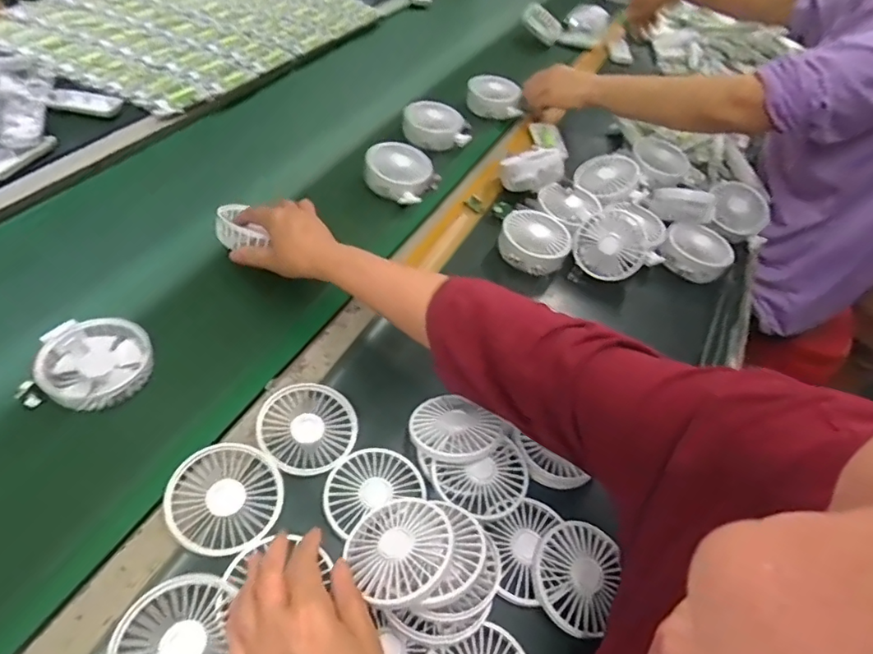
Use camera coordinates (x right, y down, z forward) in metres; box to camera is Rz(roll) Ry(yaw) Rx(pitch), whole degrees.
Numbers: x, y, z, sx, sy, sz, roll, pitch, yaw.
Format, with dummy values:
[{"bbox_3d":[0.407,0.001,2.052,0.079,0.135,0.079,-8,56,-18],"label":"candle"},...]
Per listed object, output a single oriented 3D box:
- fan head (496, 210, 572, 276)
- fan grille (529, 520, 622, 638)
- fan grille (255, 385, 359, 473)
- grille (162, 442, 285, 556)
[{"bbox_3d":[0.130,-0.114,0.694,0.085,0.048,0.082,5,50,-6],"label":"fan head"},{"bbox_3d":[0.118,0.208,0.452,0.070,0.015,0.087,25,51,11],"label":"fan grille"},{"bbox_3d":[-0.119,0.091,0.493,0.085,0.012,0.087,5,50,-6],"label":"fan grille"},{"bbox_3d":[-0.177,0.142,0.447,0.085,0.023,0.087,5,50,-6],"label":"grille"}]

